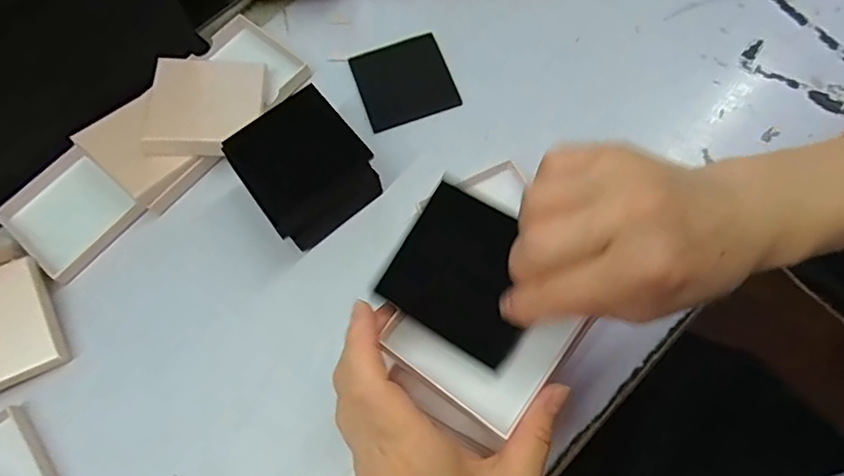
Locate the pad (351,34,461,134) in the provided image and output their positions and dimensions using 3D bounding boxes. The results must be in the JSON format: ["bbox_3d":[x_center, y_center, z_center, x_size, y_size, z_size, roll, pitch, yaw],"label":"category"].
[{"bbox_3d":[-0.014,-0.122,0.417,0.069,0.004,0.071,-19,69,-5],"label":"pad"}]

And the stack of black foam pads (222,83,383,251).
[{"bbox_3d":[-0.077,-0.045,0.364,0.075,0.051,0.079,-38,71,-12],"label":"stack of black foam pads"}]

